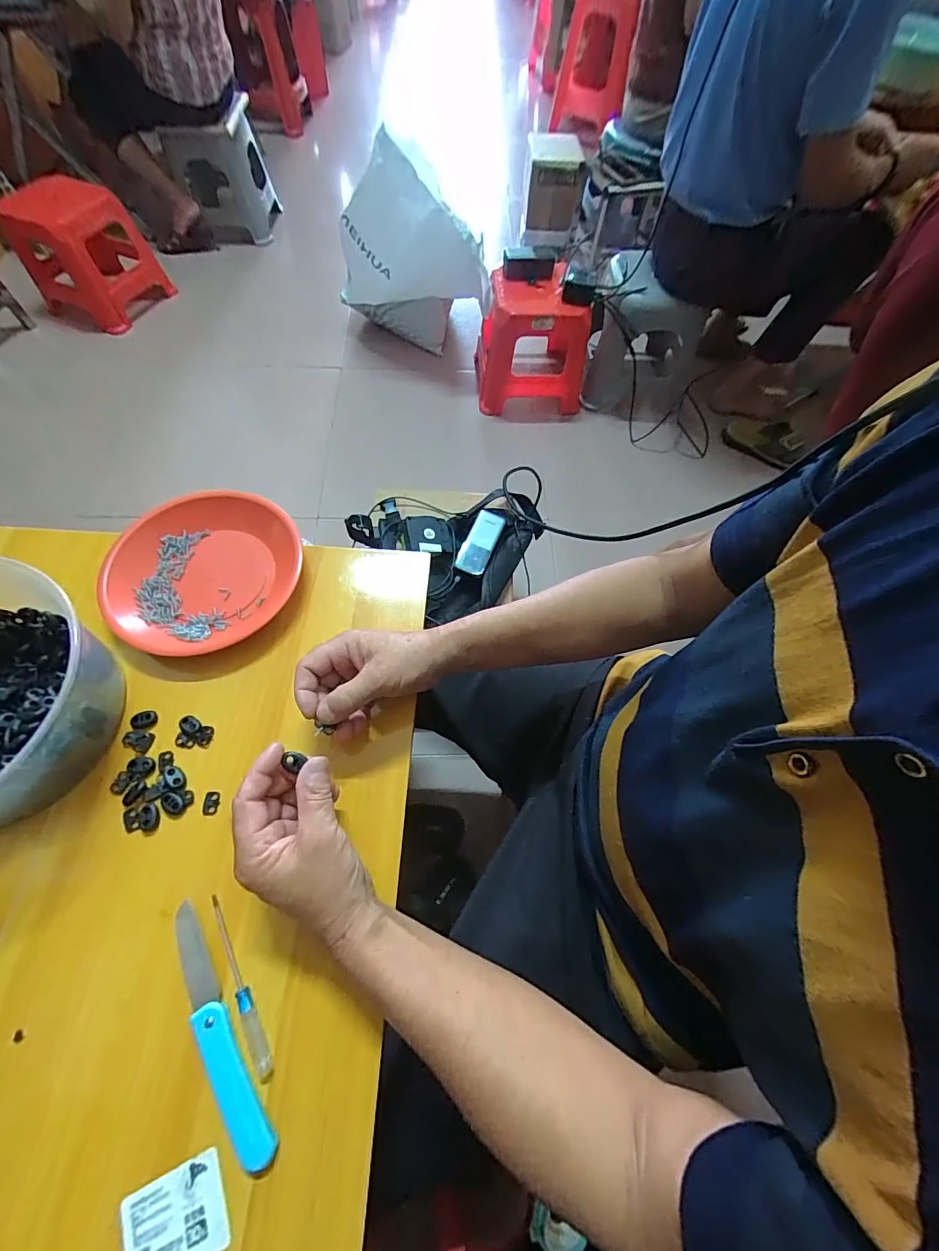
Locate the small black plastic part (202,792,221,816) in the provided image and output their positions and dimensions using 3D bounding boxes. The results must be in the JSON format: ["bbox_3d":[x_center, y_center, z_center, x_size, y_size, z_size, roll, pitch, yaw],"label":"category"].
[{"bbox_3d":[-0.222,0.152,0.381,0.013,0.004,0.019,-4,64,-4],"label":"small black plastic part"}]

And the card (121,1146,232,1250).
[{"bbox_3d":[-0.185,0.376,0.280,0.060,0.004,0.049,-22,67,-13],"label":"card"}]

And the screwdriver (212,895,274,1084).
[{"bbox_3d":[-0.170,0.265,0.329,0.012,0.006,0.124,-26,68,-15],"label":"screwdriver"}]

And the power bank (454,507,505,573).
[{"bbox_3d":[0.021,-0.150,0.792,0.051,0.020,0.126,20,65,7],"label":"power bank"}]

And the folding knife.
[{"bbox_3d":[-0.182,0.285,0.314,0.028,0.007,0.165,-31,69,-17],"label":"folding knife"}]

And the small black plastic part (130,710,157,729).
[{"bbox_3d":[-0.299,0.086,0.409,0.023,0.004,0.016,-14,65,-9],"label":"small black plastic part"}]

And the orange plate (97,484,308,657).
[{"bbox_3d":[-0.276,-0.059,0.466,0.169,0.030,0.192,22,65,8],"label":"orange plate"}]

